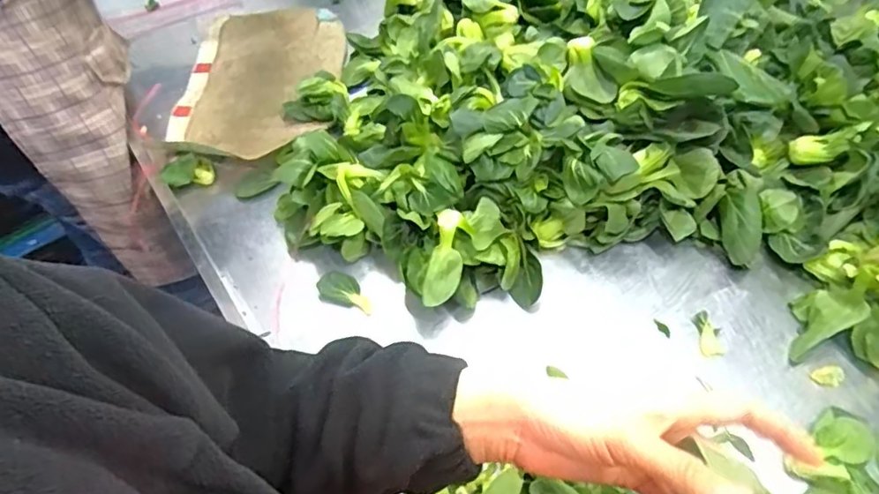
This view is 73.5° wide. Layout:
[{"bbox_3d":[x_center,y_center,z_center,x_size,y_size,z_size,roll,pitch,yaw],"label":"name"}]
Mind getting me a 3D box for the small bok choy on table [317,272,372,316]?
[{"bbox_3d":[-0.111,0.052,0.704,0.064,0.023,0.040,9,57,11],"label":"small bok choy on table"}]

